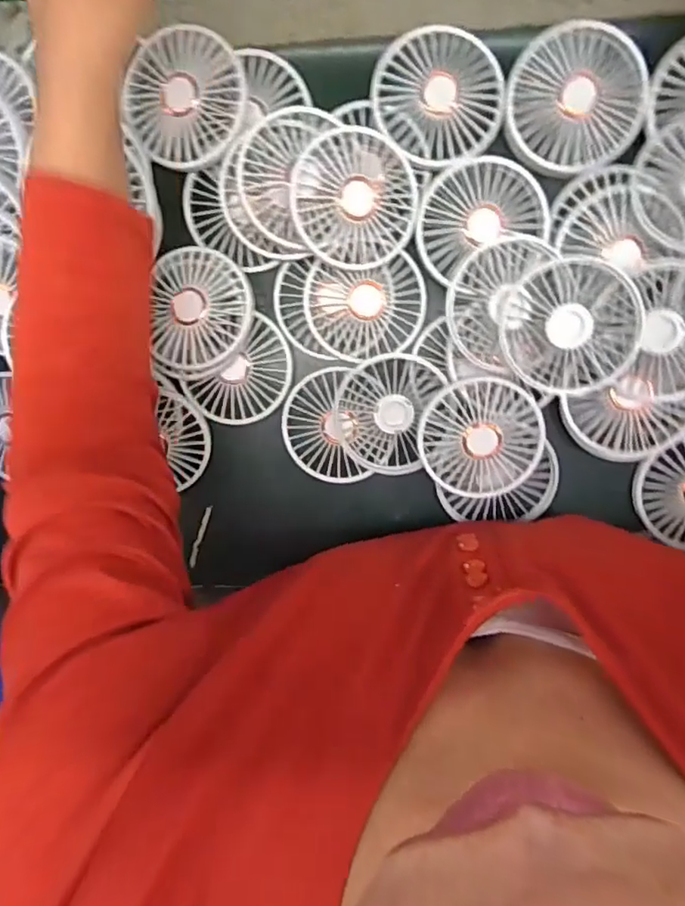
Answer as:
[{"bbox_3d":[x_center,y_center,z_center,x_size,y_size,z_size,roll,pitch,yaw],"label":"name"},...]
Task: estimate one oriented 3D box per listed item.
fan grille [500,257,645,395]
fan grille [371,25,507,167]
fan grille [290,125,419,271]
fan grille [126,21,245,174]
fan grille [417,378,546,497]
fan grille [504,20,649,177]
[{"bbox_3d":[0.153,-0.085,0.389,0.083,0.017,0.087,1,98,5],"label":"fan grille"},{"bbox_3d":[0.065,-0.241,0.394,0.084,0.012,0.087,1,98,5],"label":"fan grille"},{"bbox_3d":[0.008,-0.171,0.398,0.086,0.024,0.086,-2,98,-18],"label":"fan grille"},{"bbox_3d":[-0.107,-0.241,0.400,0.084,0.018,0.083,11,98,3],"label":"fan grille"},{"bbox_3d":[0.099,-0.011,0.419,0.085,0.018,0.084,1,98,5],"label":"fan grille"},{"bbox_3d":[0.153,-0.232,0.382,0.085,0.009,0.086,1,98,5],"label":"fan grille"}]

